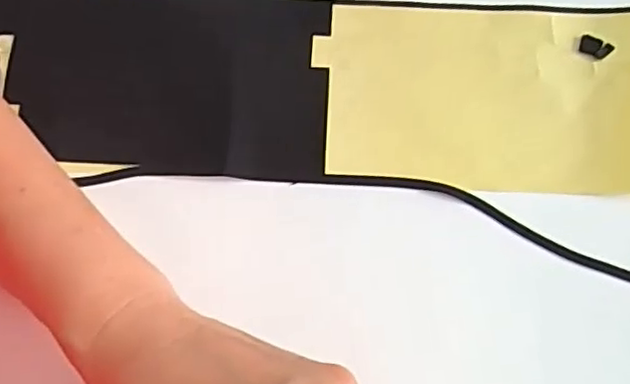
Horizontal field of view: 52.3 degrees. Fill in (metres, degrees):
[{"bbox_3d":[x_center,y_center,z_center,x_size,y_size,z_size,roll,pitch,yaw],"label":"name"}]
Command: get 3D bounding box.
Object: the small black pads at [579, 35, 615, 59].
[{"bbox_3d":[0.153,-0.079,0.349,0.017,0.004,0.011,27,73,9],"label":"small black pads"}]

